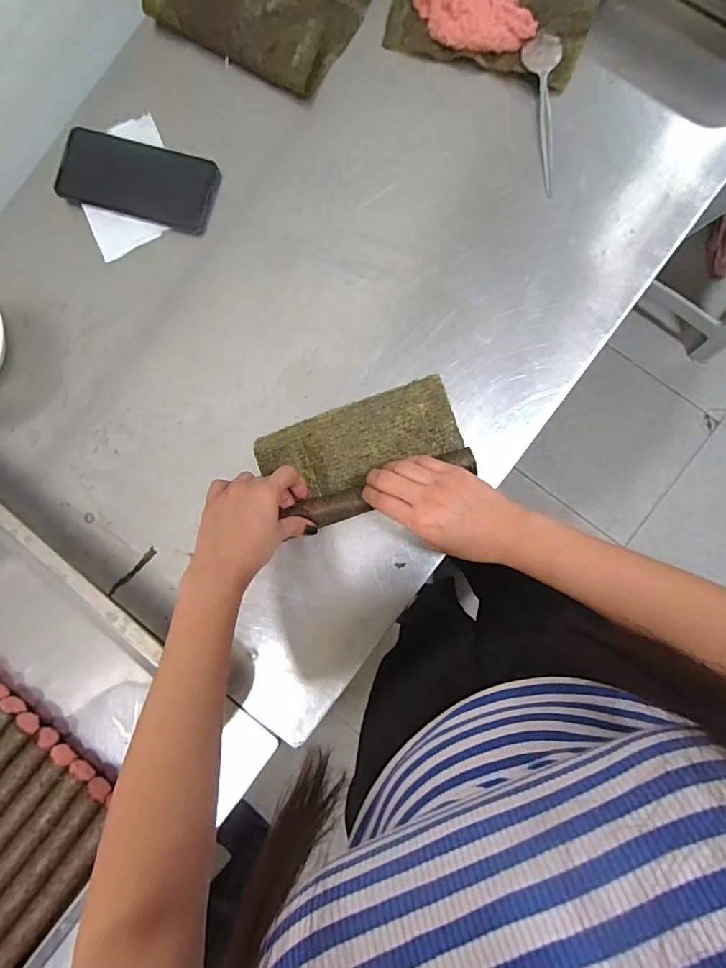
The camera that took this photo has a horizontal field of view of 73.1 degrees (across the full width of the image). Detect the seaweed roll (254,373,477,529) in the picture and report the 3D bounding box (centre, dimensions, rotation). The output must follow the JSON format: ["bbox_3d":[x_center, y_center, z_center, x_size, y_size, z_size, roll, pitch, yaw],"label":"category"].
[{"bbox_3d":[-0.001,-0.029,0.476,0.195,0.031,0.105,-20,86,3],"label":"seaweed roll"}]

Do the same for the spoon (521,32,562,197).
[{"bbox_3d":[0.182,-0.372,0.490,0.035,0.013,0.156,-3,87,4],"label":"spoon"}]

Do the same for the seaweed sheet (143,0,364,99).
[{"bbox_3d":[-0.113,-0.499,0.499,0.197,0.041,0.119,32,90,5],"label":"seaweed sheet"}]

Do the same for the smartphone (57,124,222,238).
[{"bbox_3d":[-0.237,-0.322,0.517,0.163,0.014,0.077,16,89,4],"label":"smartphone"}]

